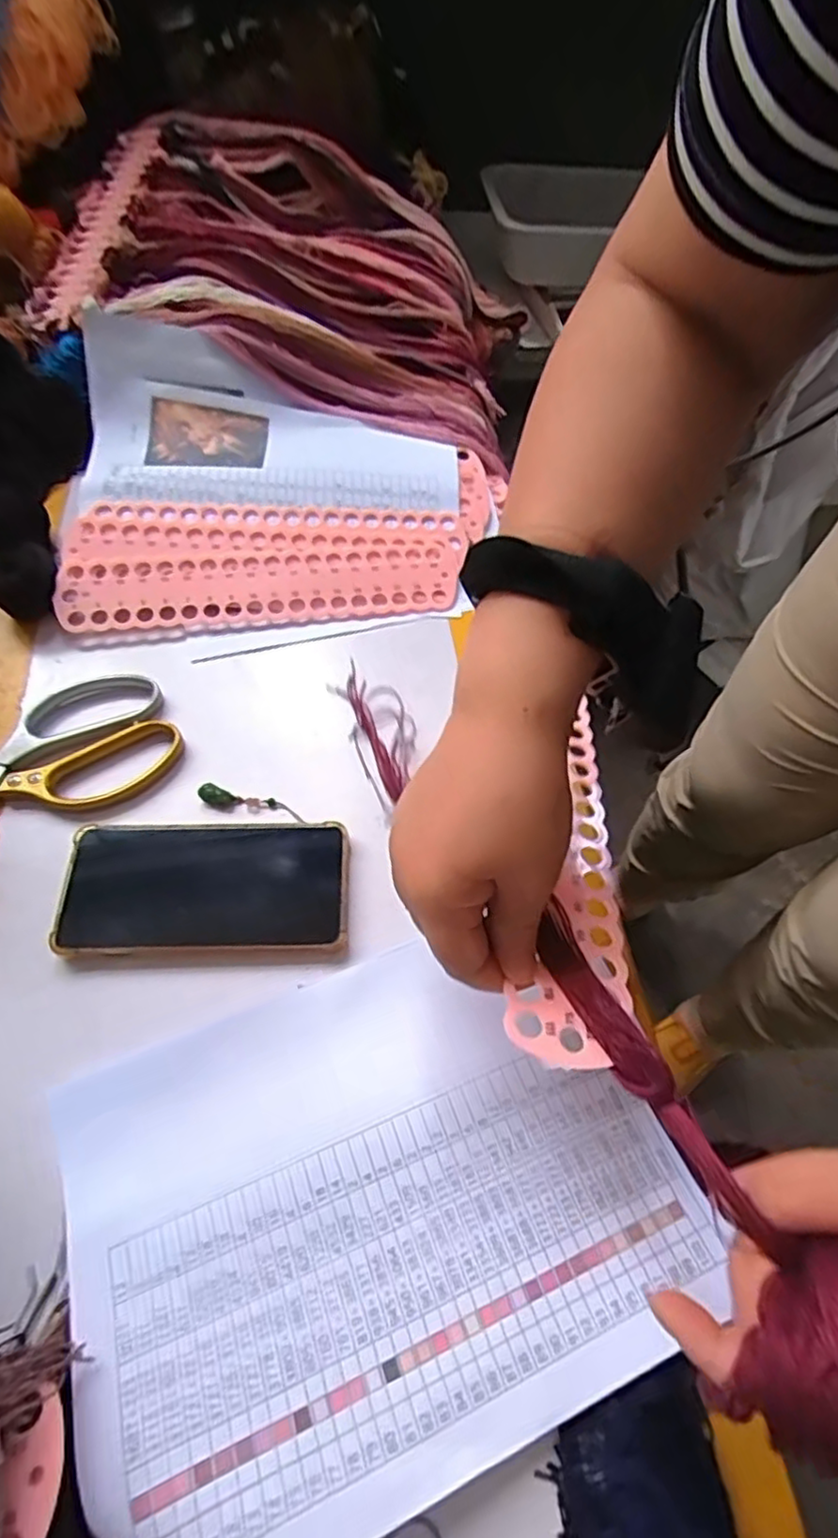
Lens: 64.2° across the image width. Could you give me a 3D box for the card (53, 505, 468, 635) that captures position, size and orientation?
[{"bbox_3d":[-0.114,-0.158,0.514,0.297,0.009,0.102,-3,70,-8],"label":"card"}]

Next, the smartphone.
[{"bbox_3d":[-0.125,0.069,0.394,0.163,0.011,0.079,0,61,-3],"label":"smartphone"}]

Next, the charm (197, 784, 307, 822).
[{"bbox_3d":[-0.107,0.020,0.422,0.069,0.009,0.012,11,61,3],"label":"charm"}]

